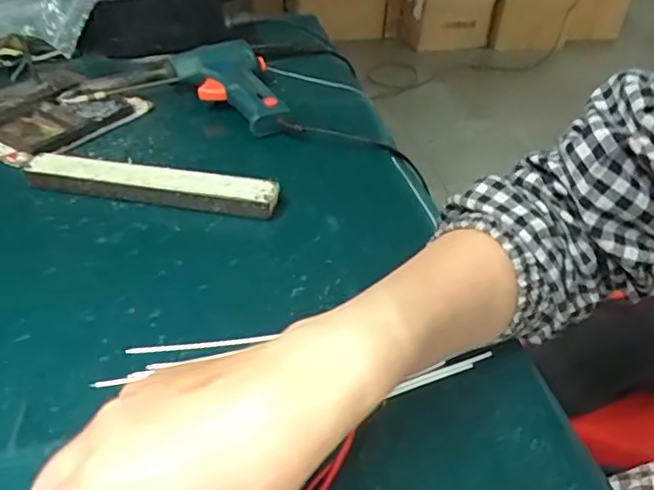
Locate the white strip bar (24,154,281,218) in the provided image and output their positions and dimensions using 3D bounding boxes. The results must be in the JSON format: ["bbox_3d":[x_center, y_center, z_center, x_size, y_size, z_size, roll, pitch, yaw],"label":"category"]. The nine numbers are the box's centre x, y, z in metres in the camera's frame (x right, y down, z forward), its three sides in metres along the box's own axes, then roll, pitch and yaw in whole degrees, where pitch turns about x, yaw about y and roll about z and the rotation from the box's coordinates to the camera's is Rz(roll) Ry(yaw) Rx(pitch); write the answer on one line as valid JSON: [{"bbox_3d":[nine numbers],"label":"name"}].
[{"bbox_3d":[-0.139,-0.048,0.457,0.203,0.024,0.026,8,36,7],"label":"white strip bar"}]

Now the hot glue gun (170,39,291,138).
[{"bbox_3d":[-0.098,-0.158,0.579,0.090,0.059,0.145,-10,38,-17],"label":"hot glue gun"}]

